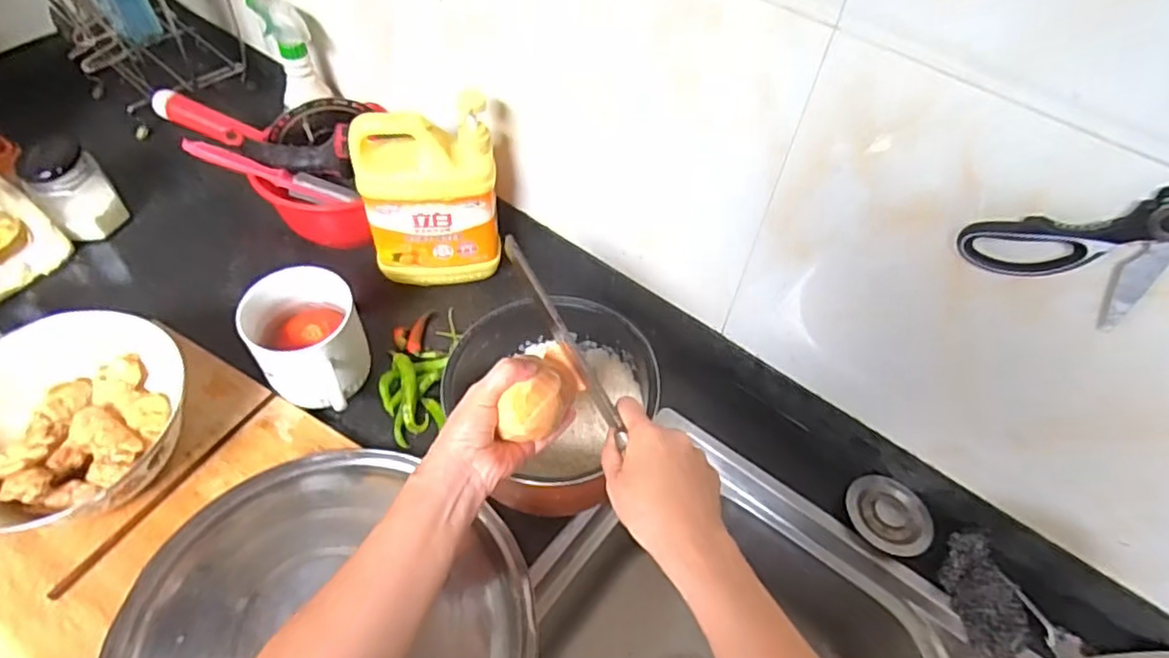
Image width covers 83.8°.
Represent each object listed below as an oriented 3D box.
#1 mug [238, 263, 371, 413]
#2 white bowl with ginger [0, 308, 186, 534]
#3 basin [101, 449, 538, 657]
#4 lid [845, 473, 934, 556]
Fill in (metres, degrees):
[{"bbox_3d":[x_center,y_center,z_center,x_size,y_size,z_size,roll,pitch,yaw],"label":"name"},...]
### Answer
[{"bbox_3d":[-0.276,0.023,0.670,0.108,0.107,0.137,-25,59,-20],"label":"mug"},{"bbox_3d":[-0.485,0.091,0.619,0.208,0.081,0.208,-20,57,-18],"label":"white bowl with ginger"},{"bbox_3d":[-0.219,0.273,0.562,0.348,0.085,0.326,2,54,-2],"label":"basin"},{"bbox_3d":[0.309,0.186,0.660,0.083,0.008,0.080,2,54,-2],"label":"lid"}]

